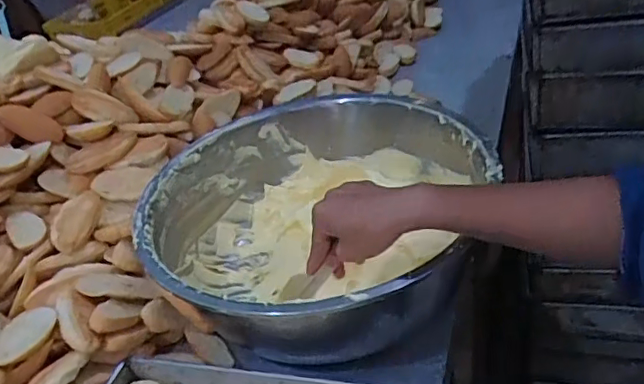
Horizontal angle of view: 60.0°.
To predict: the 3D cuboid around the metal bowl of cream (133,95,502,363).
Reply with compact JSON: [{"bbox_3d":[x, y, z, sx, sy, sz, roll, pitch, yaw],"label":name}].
[{"bbox_3d":[-0.010,0.039,0.638,0.352,0.156,0.368,-5,34,3],"label":"metal bowl of cream"}]

